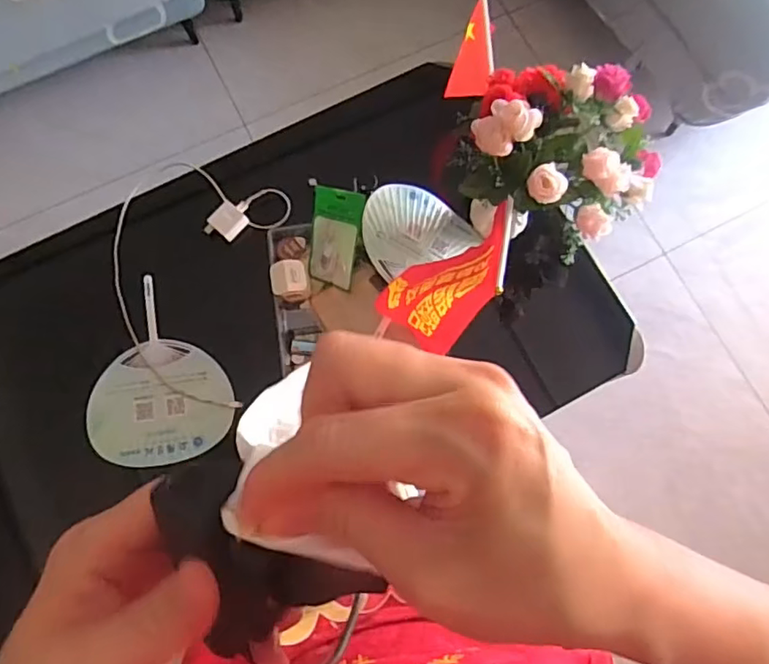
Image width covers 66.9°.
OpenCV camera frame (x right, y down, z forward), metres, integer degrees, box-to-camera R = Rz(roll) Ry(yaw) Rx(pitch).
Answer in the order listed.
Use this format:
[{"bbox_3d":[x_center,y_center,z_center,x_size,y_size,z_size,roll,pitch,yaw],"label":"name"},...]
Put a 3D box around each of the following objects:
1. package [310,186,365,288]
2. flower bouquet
[{"bbox_3d":[-0.080,-0.154,0.949,0.090,0.020,0.151,18,107,32],"label":"package"},{"bbox_3d":[0.252,-0.241,0.809,0.260,0.188,0.218,17,76,3],"label":"flower bouquet"}]

